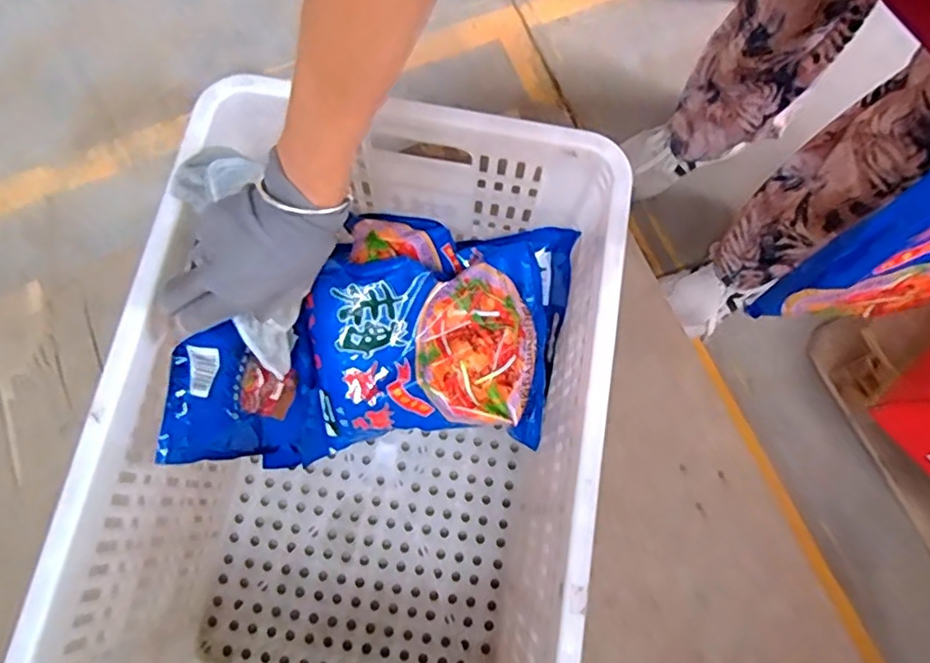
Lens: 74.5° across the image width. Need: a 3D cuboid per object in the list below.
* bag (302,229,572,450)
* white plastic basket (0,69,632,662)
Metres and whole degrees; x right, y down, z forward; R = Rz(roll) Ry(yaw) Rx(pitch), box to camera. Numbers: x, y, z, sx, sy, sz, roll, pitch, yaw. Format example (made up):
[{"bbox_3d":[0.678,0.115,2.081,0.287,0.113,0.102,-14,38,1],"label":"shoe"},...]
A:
[{"bbox_3d":[-0.026,0.015,0.628,0.277,0.071,0.213,-4,96,4],"label":"bag"},{"bbox_3d":[-0.087,0.103,0.573,0.340,0.320,0.512,10,75,1],"label":"white plastic basket"}]

